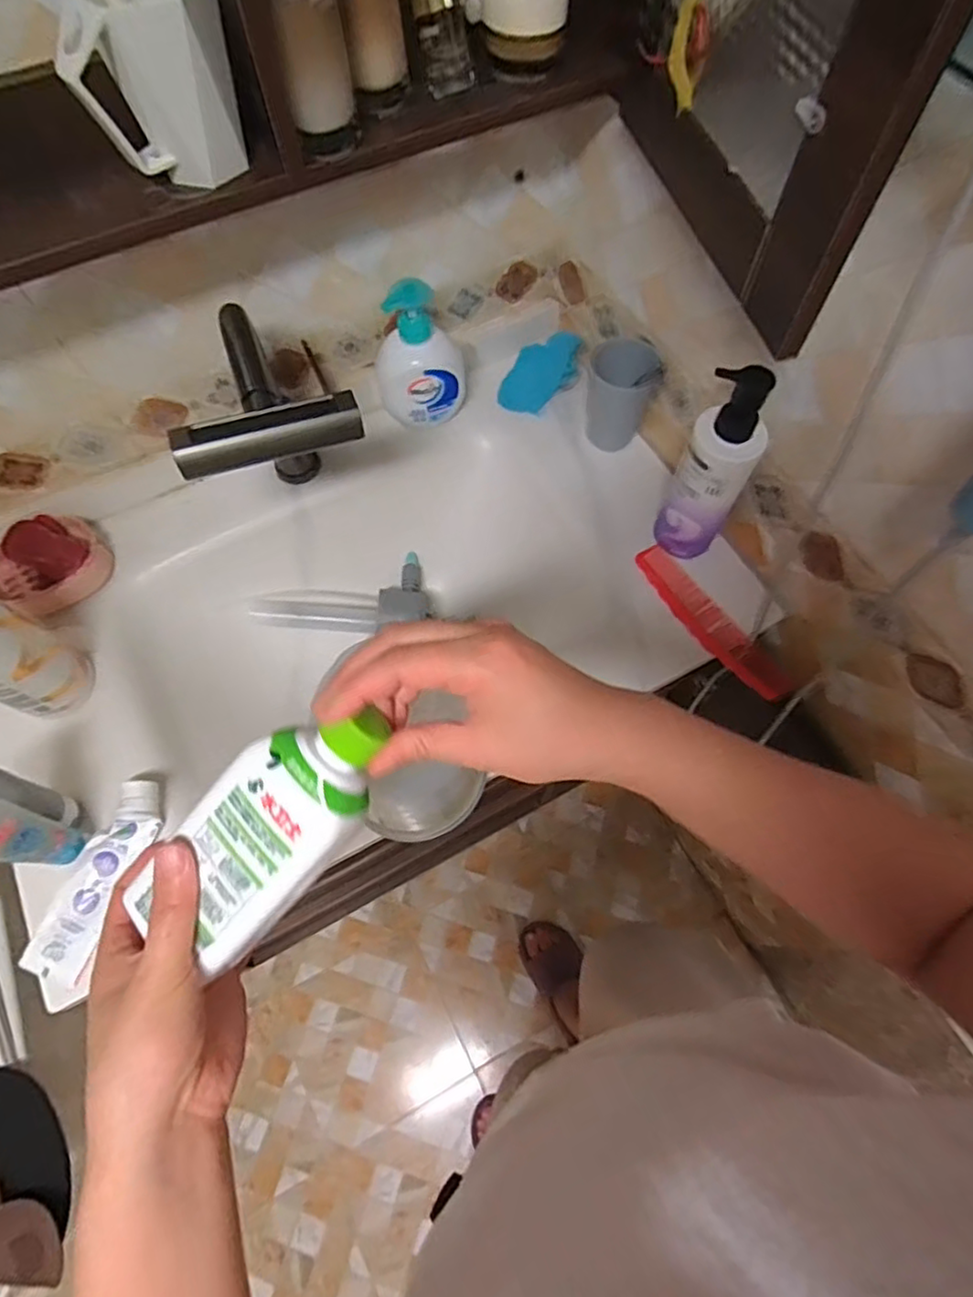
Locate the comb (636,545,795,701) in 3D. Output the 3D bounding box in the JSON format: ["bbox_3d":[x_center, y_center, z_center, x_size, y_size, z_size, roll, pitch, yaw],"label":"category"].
[{"bbox_3d":[0.238,-0.029,0.680,0.043,0.010,0.208,-37,70,0],"label":"comb"}]

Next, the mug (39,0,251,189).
[{"bbox_3d":[-0.221,-0.386,0.428,0.103,0.098,0.075,-15,68,-5],"label":"mug"}]

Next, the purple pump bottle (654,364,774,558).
[{"bbox_3d":[0.225,-0.178,0.629,0.071,0.216,0.076,22,70,10],"label":"purple pump bottle"}]

